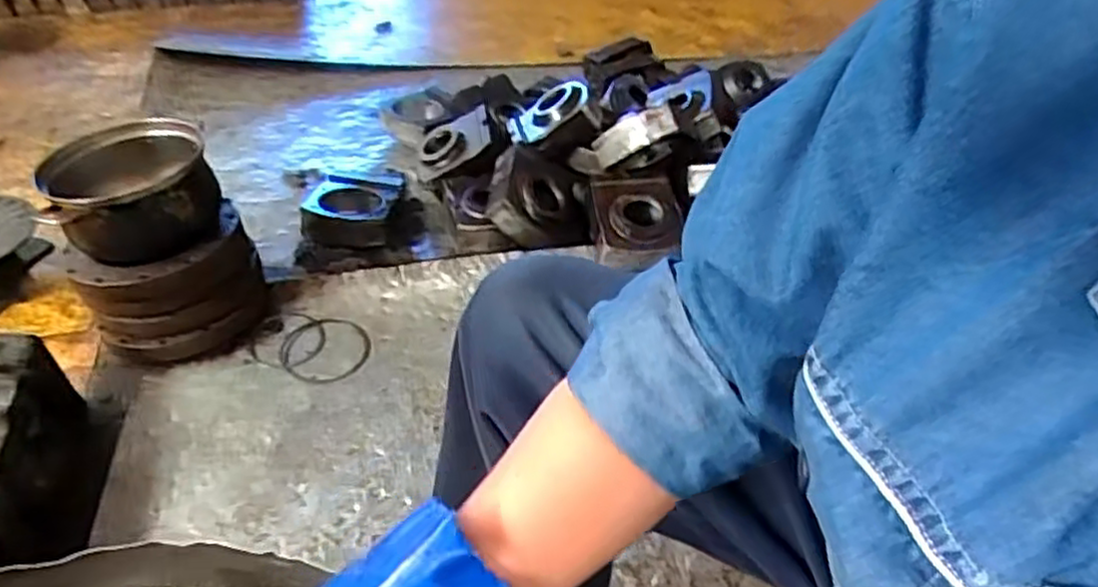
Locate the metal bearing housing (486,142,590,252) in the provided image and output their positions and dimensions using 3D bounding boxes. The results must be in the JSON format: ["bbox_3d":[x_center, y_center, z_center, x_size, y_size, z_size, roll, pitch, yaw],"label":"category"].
[{"bbox_3d":[-0.018,-0.181,1.386,0.182,0.168,0.124,-5,44,-1],"label":"metal bearing housing"}]

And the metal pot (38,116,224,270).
[{"bbox_3d":[-0.637,-0.159,1.126,0.228,0.160,0.211,-23,46,-27],"label":"metal pot"}]

